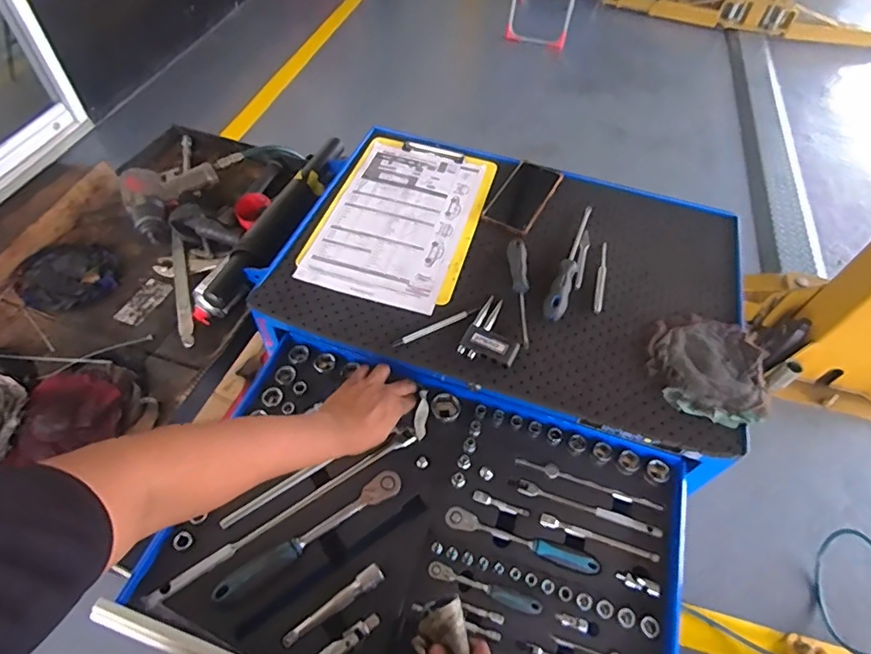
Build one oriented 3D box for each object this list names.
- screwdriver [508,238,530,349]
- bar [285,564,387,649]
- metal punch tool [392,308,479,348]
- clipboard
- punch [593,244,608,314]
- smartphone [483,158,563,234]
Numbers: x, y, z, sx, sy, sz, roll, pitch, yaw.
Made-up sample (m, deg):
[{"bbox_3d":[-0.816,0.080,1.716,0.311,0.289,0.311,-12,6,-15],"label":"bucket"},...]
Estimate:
[{"bbox_3d":[0.121,-0.056,0.731,0.027,0.023,0.178,3,53,-2],"label":"screwdriver"},{"bbox_3d":[-0.114,0.311,0.569,0.122,0.019,0.021,-27,59,-22],"label":"bar"},{"bbox_3d":[0.001,-0.001,0.713,0.133,0.008,0.013,-23,58,-20],"label":"metal punch tool"},{"bbox_3d":[-0.050,-0.184,0.822,0.235,0.012,0.353,15,53,8],"label":"clipboard"},{"bbox_3d":[0.251,-0.077,0.770,0.013,0.007,0.144,15,53,7],"label":"punch"},{"bbox_3d":[0.153,-0.228,0.870,0.083,0.013,0.171,26,55,15],"label":"smartphone"}]

